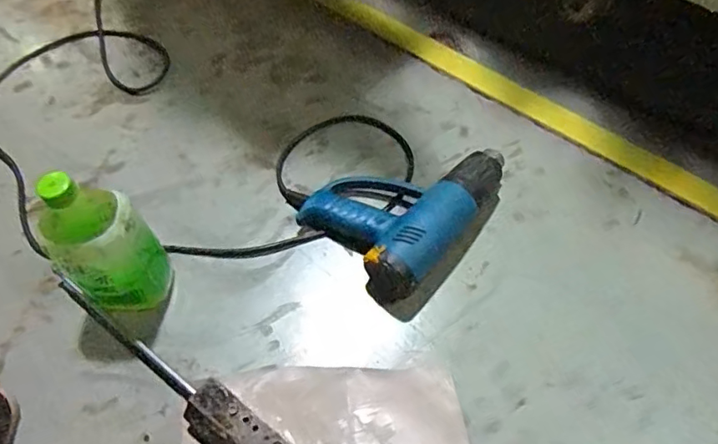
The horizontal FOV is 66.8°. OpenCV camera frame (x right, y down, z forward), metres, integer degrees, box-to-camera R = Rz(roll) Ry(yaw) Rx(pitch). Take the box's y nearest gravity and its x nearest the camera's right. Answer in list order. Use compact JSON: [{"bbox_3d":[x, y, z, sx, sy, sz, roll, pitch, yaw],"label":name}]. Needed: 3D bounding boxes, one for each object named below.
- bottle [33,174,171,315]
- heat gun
[{"bbox_3d":[-0.274,0.031,0.590,0.088,0.214,0.097,37,67,20],"label":"bottle"},{"bbox_3d":[0.068,-0.034,0.704,0.245,0.076,0.187,-39,67,-20],"label":"heat gun"}]

